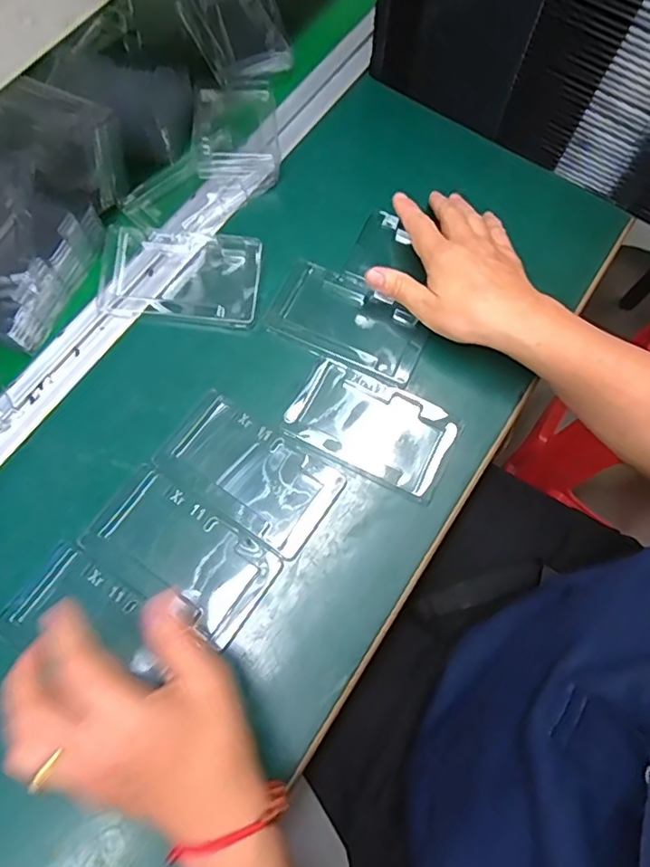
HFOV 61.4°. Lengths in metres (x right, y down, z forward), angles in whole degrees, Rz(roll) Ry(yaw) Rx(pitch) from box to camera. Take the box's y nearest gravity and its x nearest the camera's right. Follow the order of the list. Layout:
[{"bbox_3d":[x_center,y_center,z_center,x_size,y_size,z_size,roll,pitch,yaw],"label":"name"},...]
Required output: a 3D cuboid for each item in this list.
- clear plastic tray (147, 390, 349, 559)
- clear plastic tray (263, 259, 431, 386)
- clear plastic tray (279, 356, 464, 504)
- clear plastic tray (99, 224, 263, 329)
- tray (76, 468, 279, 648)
[{"bbox_3d":[-0.057,0.028,0.405,0.128,0.006,0.071,34,73,9],"label":"clear plastic tray"},{"bbox_3d":[0.020,-0.093,0.452,0.126,0.007,0.072,26,72,7],"label":"clear plastic tray"},{"bbox_3d":[0.037,-0.006,0.421,0.124,0.008,0.076,25,72,7],"label":"clear plastic tray"},{"bbox_3d":[-0.122,-0.133,0.452,0.133,0.014,0.081,8,71,1],"label":"clear plastic tray"},{"bbox_3d":[-0.101,0.083,0.385,0.128,0.009,0.072,33,73,9],"label":"tray"}]

